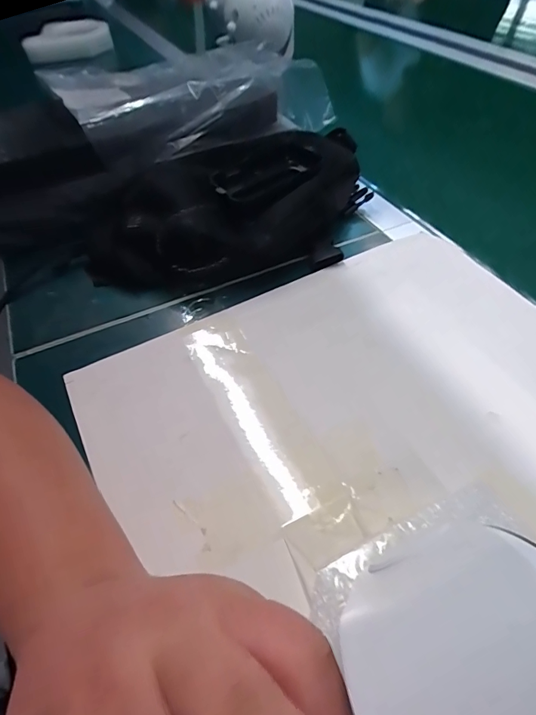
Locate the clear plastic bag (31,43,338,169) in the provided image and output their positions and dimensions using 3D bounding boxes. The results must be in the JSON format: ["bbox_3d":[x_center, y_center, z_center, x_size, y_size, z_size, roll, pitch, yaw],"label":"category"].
[{"bbox_3d":[-0.090,-0.288,0.451,0.239,0.055,0.201,-26,53,-21],"label":"clear plastic bag"}]

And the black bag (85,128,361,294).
[{"bbox_3d":[-0.030,-0.142,0.398,0.284,0.069,0.139,-28,55,-20],"label":"black bag"}]

